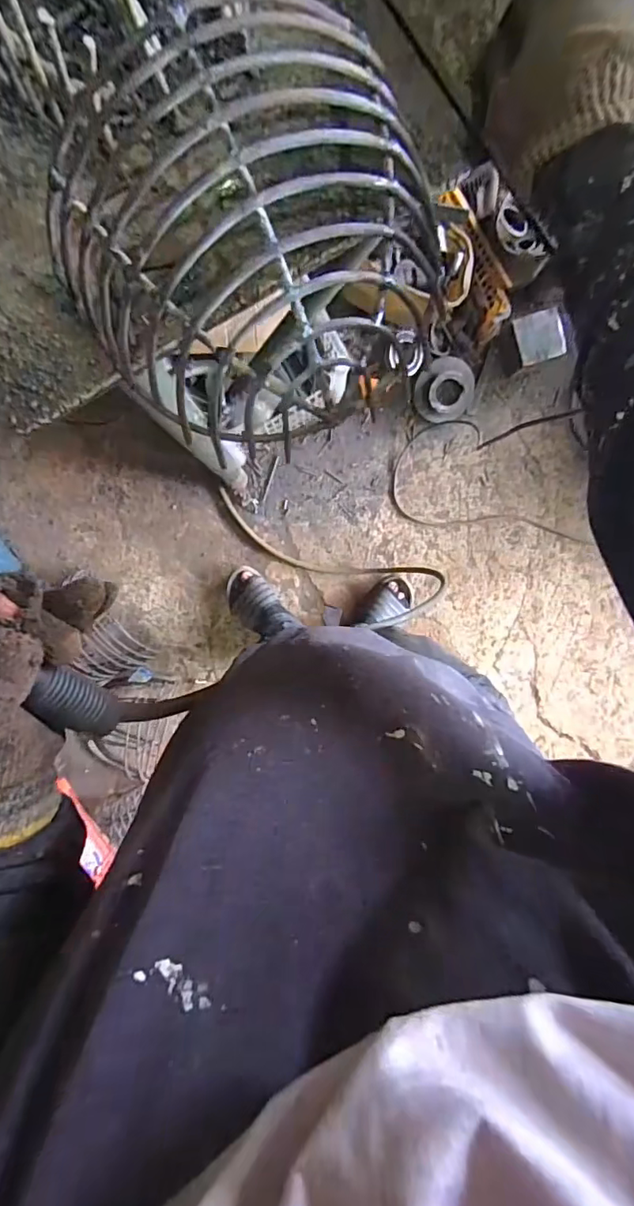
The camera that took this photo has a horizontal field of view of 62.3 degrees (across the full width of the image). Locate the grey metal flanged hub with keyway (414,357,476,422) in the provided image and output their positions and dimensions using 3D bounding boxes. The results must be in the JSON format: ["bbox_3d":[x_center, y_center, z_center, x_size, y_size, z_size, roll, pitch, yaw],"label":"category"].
[{"bbox_3d":[0.287,-0.481,1.184,0.130,0.050,0.129,3,125,4],"label":"grey metal flanged hub with keyway"}]

